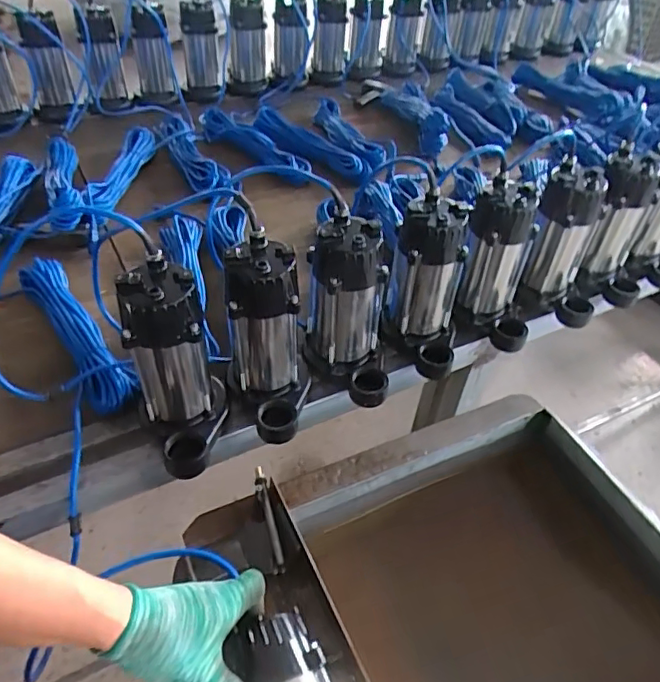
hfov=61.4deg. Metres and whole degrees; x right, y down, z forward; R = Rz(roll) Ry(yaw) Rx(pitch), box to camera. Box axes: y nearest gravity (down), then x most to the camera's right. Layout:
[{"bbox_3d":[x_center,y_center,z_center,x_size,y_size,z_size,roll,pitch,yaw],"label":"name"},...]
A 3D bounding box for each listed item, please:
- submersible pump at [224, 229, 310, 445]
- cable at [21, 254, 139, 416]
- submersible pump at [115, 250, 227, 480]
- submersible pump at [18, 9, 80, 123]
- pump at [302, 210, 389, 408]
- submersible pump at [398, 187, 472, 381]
[{"bbox_3d":[-0.078,0.009,0.728,0.106,0.237,0.161,-3,45,-8],"label":"submersible pump"},{"bbox_3d":[-0.389,-0.021,0.848,0.066,0.051,0.330,-26,52,-28],"label":"cable"},{"bbox_3d":[-0.186,0.040,0.682,0.111,0.233,0.158,-7,45,-12],"label":"submersible pump"},{"bbox_3d":[-0.702,-0.669,1.389,0.103,0.257,0.153,-14,49,-20],"label":"submersible pump"},{"bbox_3d":[0.030,-0.032,0.773,0.117,0.229,0.148,2,44,-3],"label":"pump"},{"bbox_3d":[0.149,-0.083,0.821,0.114,0.215,0.147,11,45,6],"label":"submersible pump"}]

